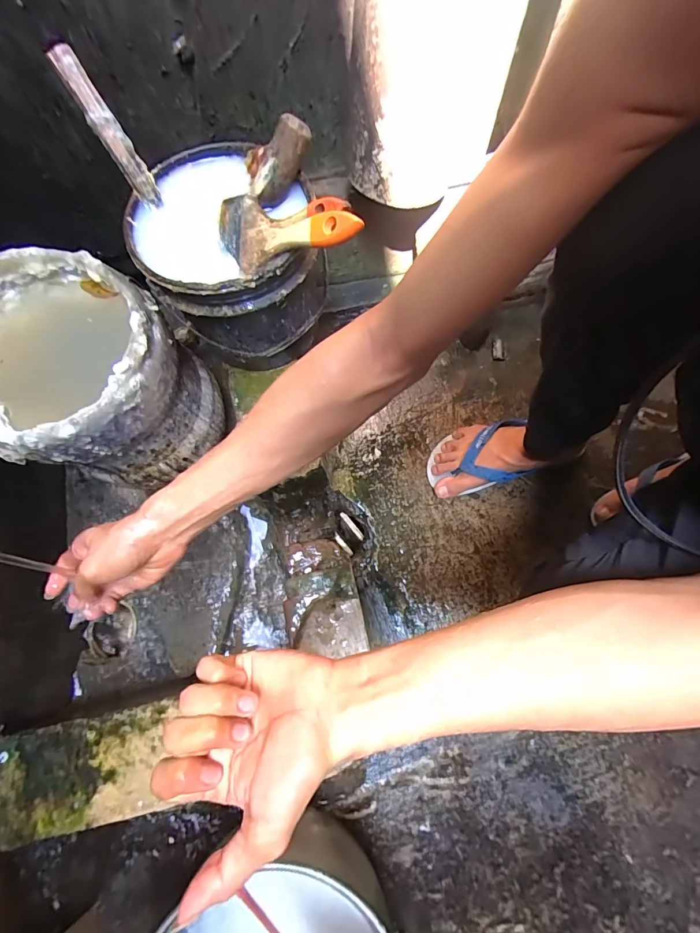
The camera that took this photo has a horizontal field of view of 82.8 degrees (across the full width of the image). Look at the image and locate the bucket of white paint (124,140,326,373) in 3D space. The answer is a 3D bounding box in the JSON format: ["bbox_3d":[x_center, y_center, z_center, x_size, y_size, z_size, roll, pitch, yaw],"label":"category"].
[{"bbox_3d":[-0.137,-0.240,0.495,0.185,0.179,0.190,0,74,0],"label":"bucket of white paint"}]

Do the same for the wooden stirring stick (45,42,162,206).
[{"bbox_3d":[-0.237,-0.331,0.394,0.023,0.128,0.026,-39,39,-10],"label":"wooden stirring stick"}]

